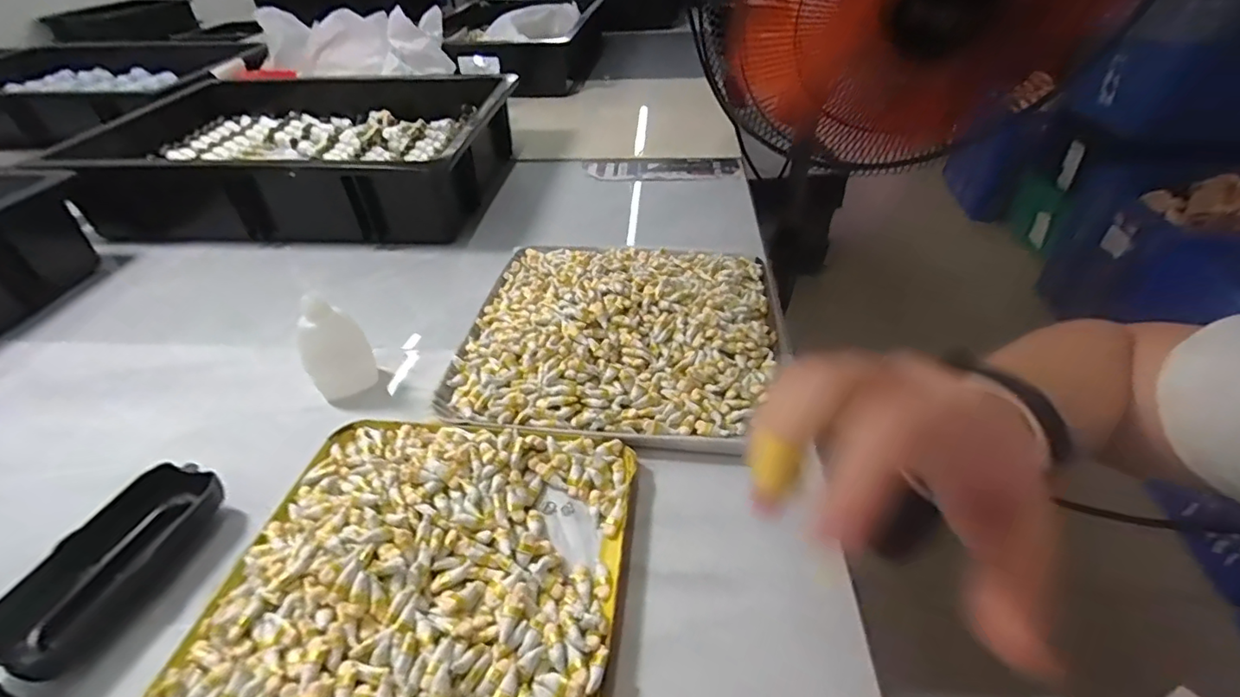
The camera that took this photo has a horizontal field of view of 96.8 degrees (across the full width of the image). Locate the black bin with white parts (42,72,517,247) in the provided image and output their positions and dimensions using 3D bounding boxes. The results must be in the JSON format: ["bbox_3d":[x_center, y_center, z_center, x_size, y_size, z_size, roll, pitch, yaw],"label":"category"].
[{"bbox_3d":[-0.366,-0.239,0.664,0.459,0.094,0.310,1,41,4],"label":"black bin with white parts"}]

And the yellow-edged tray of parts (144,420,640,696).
[{"bbox_3d":[-0.103,0.129,0.263,0.198,0.023,0.242,3,41,7],"label":"yellow-edged tray of parts"}]

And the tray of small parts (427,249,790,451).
[{"bbox_3d":[0.003,-0.021,0.435,0.241,0.027,0.227,4,41,8],"label":"tray of small parts"}]

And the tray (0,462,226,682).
[{"bbox_3d":[-0.271,0.114,0.297,0.039,0.034,0.114,7,41,11],"label":"tray"}]

